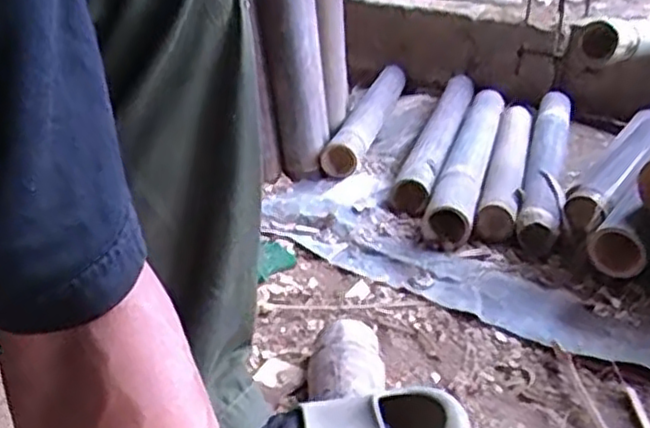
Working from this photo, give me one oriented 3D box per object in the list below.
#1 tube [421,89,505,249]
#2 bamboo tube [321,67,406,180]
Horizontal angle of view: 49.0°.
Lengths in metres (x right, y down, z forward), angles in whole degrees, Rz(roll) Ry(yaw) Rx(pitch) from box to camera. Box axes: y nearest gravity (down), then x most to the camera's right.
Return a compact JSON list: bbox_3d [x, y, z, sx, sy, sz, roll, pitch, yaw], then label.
[{"bbox_3d":[0.245,-0.096,1.208,0.069,0.071,0.599,9,26,15],"label":"tube"},{"bbox_3d":[0.088,-0.198,1.374,0.075,0.063,0.563,9,26,13],"label":"bamboo tube"}]

